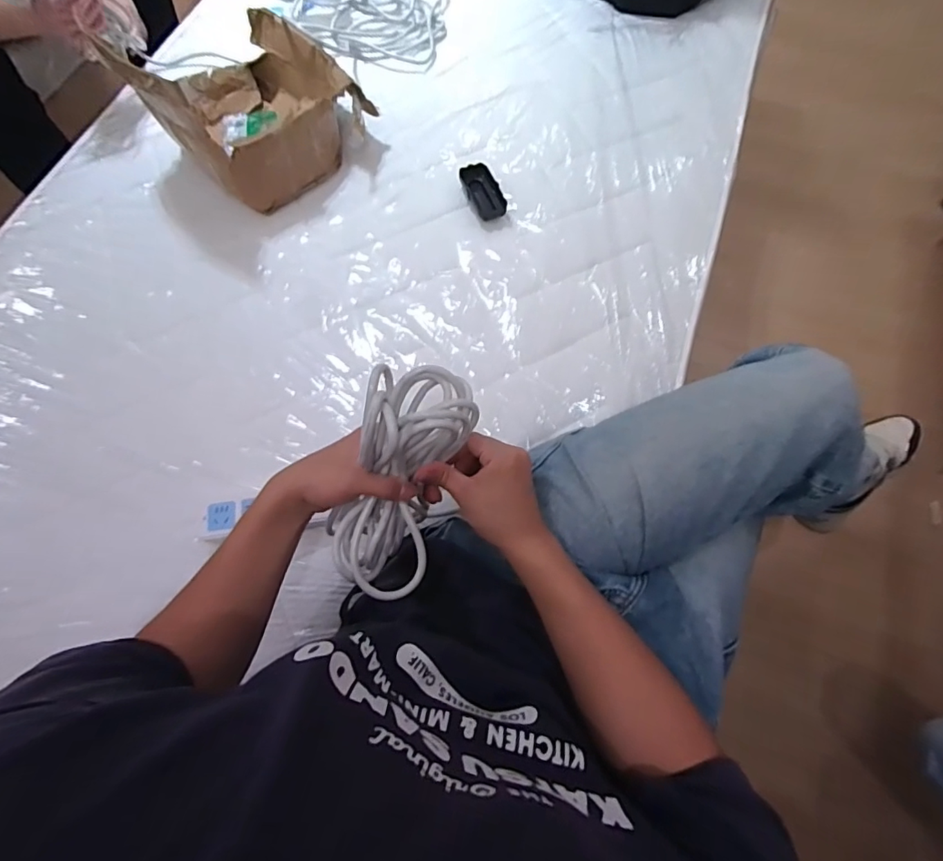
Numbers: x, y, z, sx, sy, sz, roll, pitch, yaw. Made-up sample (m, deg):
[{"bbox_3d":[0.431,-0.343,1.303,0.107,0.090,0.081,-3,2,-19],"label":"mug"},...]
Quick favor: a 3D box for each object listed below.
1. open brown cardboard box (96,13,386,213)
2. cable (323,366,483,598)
[{"bbox_3d":[-0.368,-0.546,0.797,0.287,0.203,0.296,37,73,13],"label":"open brown cardboard box"},{"bbox_3d":[-0.065,0.047,0.455,0.086,0.103,0.212,20,96,8],"label":"cable"}]

